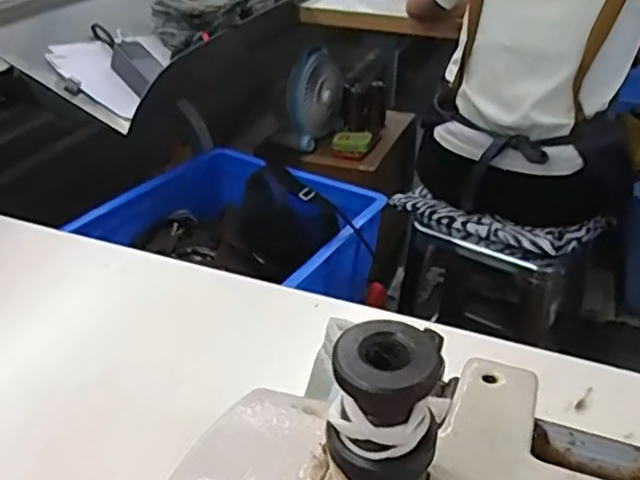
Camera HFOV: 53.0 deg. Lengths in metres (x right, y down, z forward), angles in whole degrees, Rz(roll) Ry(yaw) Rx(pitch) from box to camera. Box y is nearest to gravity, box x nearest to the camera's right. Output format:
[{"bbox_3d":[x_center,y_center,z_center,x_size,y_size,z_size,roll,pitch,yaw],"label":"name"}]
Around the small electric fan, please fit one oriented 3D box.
[{"bbox_3d":[-0.004,-0.362,1.631,0.091,0.218,0.183,10,34,17],"label":"small electric fan"}]

